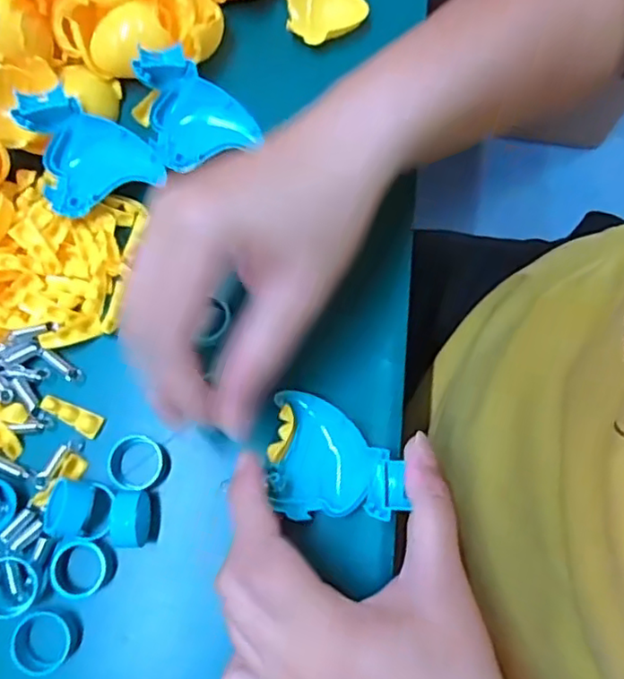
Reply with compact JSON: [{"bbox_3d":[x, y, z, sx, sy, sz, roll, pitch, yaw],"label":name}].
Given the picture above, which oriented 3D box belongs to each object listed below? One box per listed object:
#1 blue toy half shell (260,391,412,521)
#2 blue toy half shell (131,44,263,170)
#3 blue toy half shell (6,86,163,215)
[{"bbox_3d":[0.011,0.055,0.283,0.061,0.028,0.055,12,76,2],"label":"blue toy half shell"},{"bbox_3d":[-0.065,-0.127,0.329,0.052,0.029,0.061,-29,78,-8],"label":"blue toy half shell"},{"bbox_3d":[-0.116,-0.100,0.314,0.056,0.025,0.065,-28,78,-7],"label":"blue toy half shell"}]

